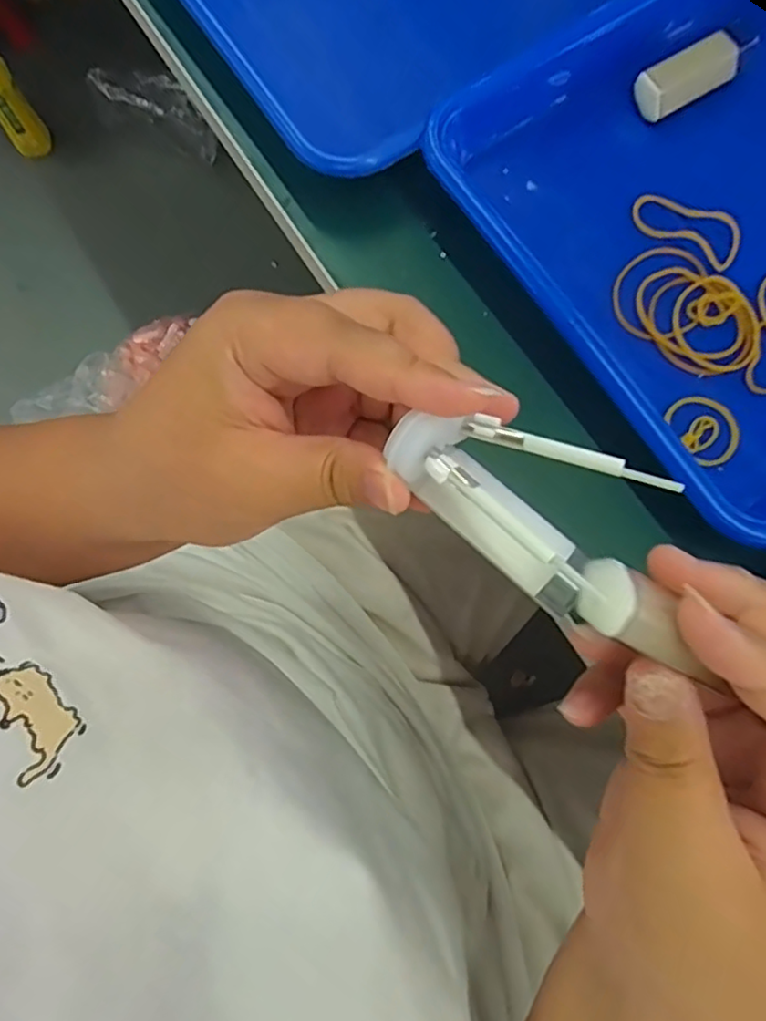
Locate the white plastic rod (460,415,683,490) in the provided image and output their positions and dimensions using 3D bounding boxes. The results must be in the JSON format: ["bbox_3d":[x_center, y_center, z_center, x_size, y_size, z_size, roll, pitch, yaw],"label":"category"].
[{"bbox_3d":[0.055,-0.017,0.185,0.064,0.004,0.006,18,77,13],"label":"white plastic rod"}]

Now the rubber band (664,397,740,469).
[{"bbox_3d":[0.142,-0.037,0.273,0.027,0.004,0.033,-39,79,-8],"label":"rubber band"}]

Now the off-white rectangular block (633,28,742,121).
[{"bbox_3d":[0.147,-0.210,0.302,0.050,0.012,0.023,-25,107,0],"label":"off-white rectangular block"}]

